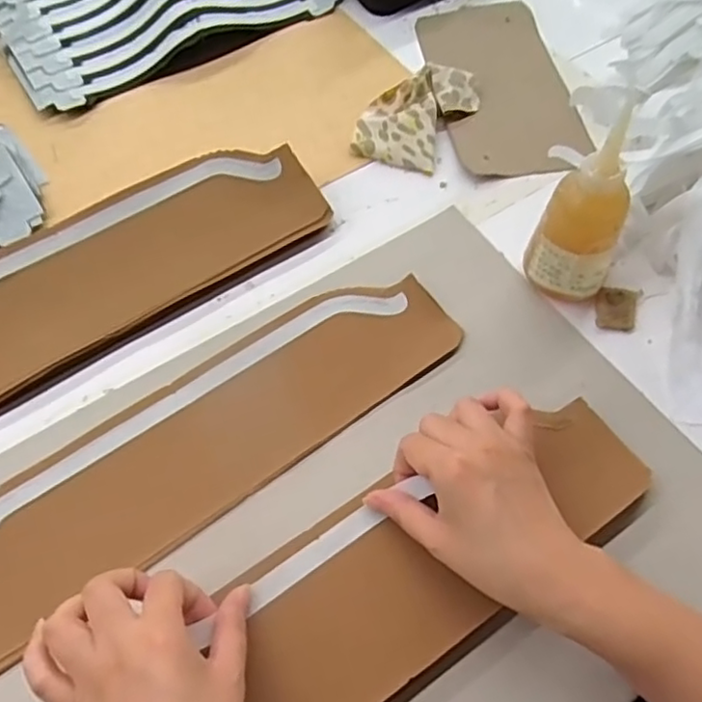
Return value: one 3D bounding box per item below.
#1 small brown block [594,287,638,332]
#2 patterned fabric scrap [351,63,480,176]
[{"bbox_3d":[0.210,-0.034,0.505,0.032,0.008,0.038,12,60,8],"label":"small brown block"},{"bbox_3d":[0.063,-0.229,0.613,0.084,0.027,0.126,27,64,16],"label":"patterned fabric scrap"}]

